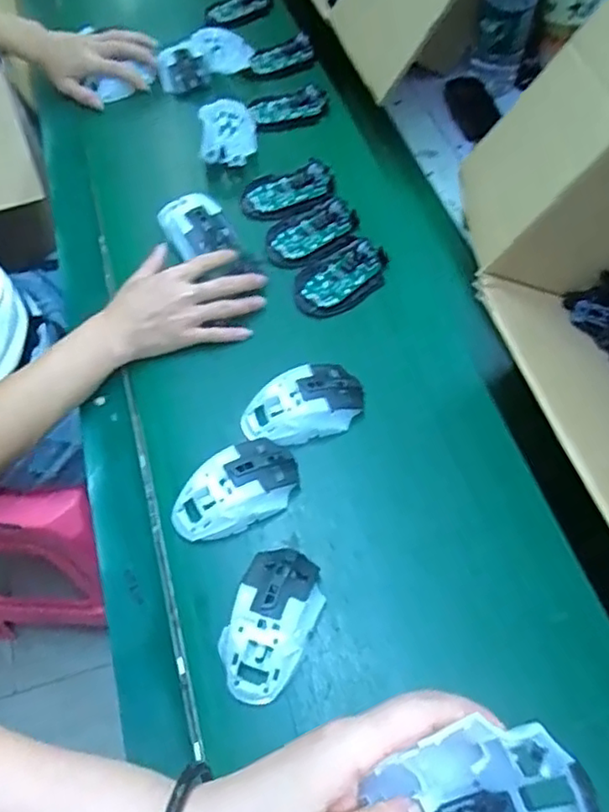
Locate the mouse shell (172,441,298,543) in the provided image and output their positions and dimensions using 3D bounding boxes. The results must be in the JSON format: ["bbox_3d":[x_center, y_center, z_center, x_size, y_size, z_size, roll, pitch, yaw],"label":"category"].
[{"bbox_3d":[-0.059,0.075,0.571,0.119,0.038,0.068,-38,64,-20],"label":"mouse shell"}]

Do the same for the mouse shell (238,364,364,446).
[{"bbox_3d":[-0.001,0.002,0.612,0.112,0.038,0.064,-27,61,-14],"label":"mouse shell"}]

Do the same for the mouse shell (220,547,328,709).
[{"bbox_3d":[-0.027,0.169,0.511,0.066,0.039,0.118,18,60,13],"label":"mouse shell"}]

